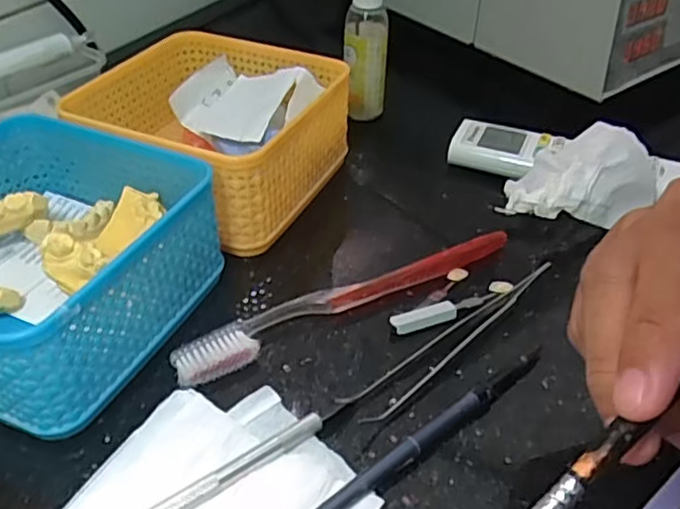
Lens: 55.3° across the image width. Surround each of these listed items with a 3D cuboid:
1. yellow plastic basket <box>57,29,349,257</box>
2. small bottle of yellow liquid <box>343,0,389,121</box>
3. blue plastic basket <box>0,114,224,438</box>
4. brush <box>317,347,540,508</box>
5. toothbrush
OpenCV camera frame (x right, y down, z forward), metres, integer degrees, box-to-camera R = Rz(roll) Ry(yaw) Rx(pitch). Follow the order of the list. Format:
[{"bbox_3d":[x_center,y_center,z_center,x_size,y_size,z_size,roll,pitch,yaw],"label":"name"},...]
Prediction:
[{"bbox_3d":[-0.076,-0.075,0.394,0.130,0.062,0.131,17,42,20],"label":"yellow plastic basket"},{"bbox_3d":[0.020,-0.155,0.494,0.033,0.107,0.030,1,39,1],"label":"small bottle of yellow liquid"},{"bbox_3d":[-0.140,0.002,0.304,0.127,0.065,0.128,16,42,19],"label":"blue plastic basket"},{"bbox_3d":[0.028,0.078,0.259,0.163,0.008,0.009,-26,46,-28],"label":"brush"},{"bbox_3d":[0.005,0.020,0.325,0.185,0.012,0.021,-21,44,-24],"label":"toothbrush"}]

